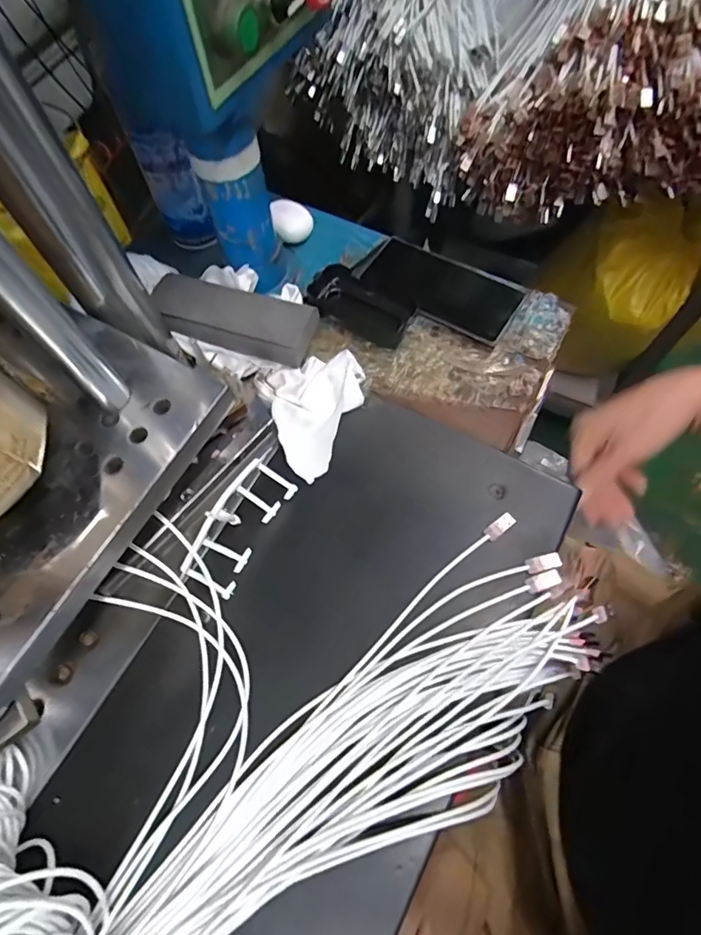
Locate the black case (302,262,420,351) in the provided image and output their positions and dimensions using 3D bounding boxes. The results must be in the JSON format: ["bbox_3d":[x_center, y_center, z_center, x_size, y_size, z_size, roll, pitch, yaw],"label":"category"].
[{"bbox_3d":[0.010,-0.167,0.510,0.106,0.026,0.049,28,70,15],"label":"black case"}]

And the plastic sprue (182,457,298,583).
[{"bbox_3d":[-0.098,0.047,0.424,0.051,0.014,0.112,31,70,6],"label":"plastic sprue"}]

